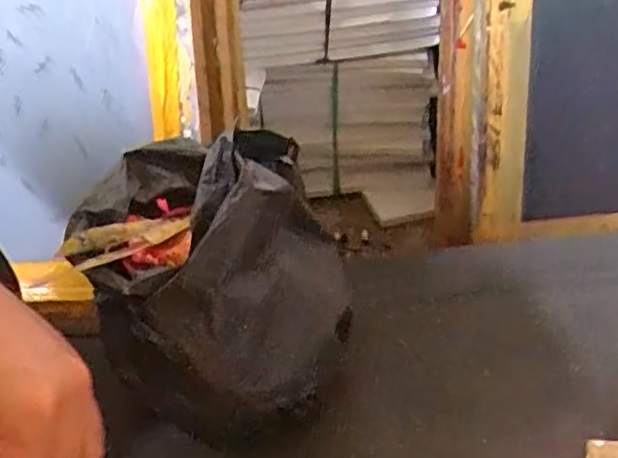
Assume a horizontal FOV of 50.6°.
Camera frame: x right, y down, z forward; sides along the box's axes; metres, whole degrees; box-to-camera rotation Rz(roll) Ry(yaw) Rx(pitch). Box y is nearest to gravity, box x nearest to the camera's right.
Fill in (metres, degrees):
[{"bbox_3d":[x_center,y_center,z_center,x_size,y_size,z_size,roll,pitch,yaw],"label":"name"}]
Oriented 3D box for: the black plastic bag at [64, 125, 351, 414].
[{"bbox_3d":[-0.071,0.017,0.438,0.151,0.153,0.175,-16,36,-15],"label":"black plastic bag"}]

